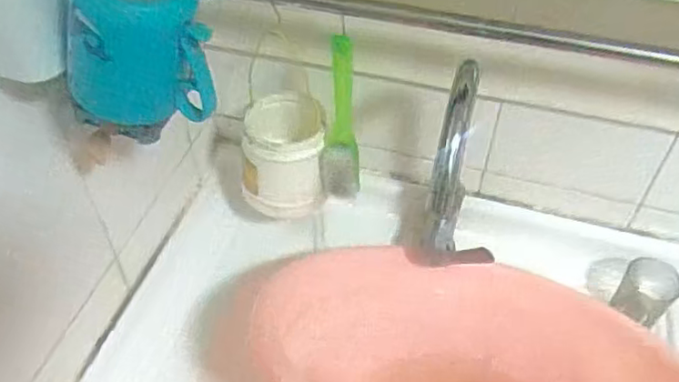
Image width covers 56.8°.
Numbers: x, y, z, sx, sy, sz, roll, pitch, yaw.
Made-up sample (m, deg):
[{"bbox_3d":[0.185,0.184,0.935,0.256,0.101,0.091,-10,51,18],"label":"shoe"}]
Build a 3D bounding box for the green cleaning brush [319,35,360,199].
[{"bbox_3d":[0.000,-0.075,0.730,0.045,0.226,0.027,-1,48,-1],"label":"green cleaning brush"}]

